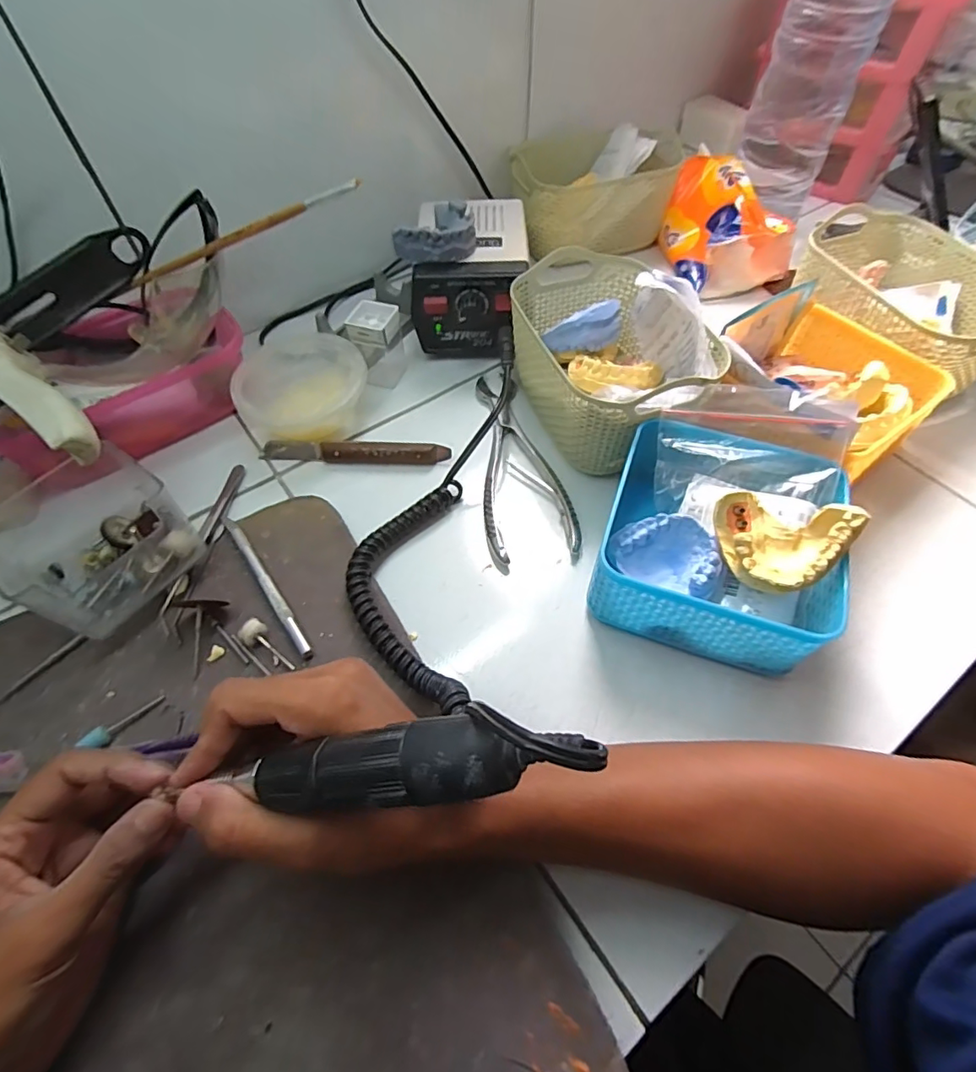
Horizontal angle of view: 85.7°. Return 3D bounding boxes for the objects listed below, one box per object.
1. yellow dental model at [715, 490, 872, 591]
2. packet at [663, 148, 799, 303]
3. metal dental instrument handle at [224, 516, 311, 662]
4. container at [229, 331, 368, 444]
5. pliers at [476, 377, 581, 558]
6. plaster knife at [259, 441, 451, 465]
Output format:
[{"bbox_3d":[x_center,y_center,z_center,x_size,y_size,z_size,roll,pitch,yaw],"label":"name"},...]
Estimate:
[{"bbox_3d":[0.165,0.003,0.300,0.069,0.026,0.058,21,88,28],"label":"yellow dental model"},{"bbox_3d":[0.243,-0.332,0.549,0.097,0.074,0.156,-9,57,-5],"label":"packet"},{"bbox_3d":[-0.149,0.031,0.351,0.007,0.008,0.131,-33,62,-19],"label":"metal dental instrument handle"},{"bbox_3d":[-0.155,-0.126,0.439,0.101,0.041,0.121,-20,58,-12],"label":"container"},{"bbox_3d":[0.023,-0.063,0.412,0.054,0.012,0.187,-10,57,-5],"label":"pliers"},{"bbox_3d":[-0.107,-0.067,0.420,0.151,0.017,0.016,3,56,3],"label":"plaster knife"}]

